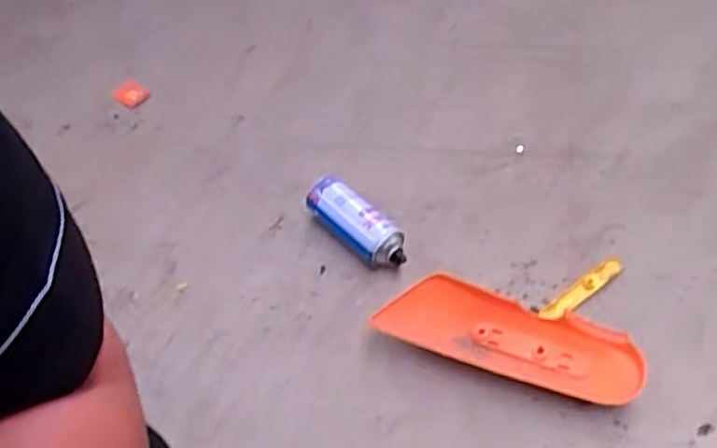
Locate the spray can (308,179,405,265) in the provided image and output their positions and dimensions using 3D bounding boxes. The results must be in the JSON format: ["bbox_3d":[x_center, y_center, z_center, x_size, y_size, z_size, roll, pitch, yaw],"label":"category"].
[{"bbox_3d":[-0.003,-0.001,0.996,0.059,0.050,0.174,-39,59,-19],"label":"spray can"}]

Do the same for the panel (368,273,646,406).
[{"bbox_3d":[0.190,0.142,0.880,0.323,0.050,0.103,16,59,16],"label":"panel"}]

